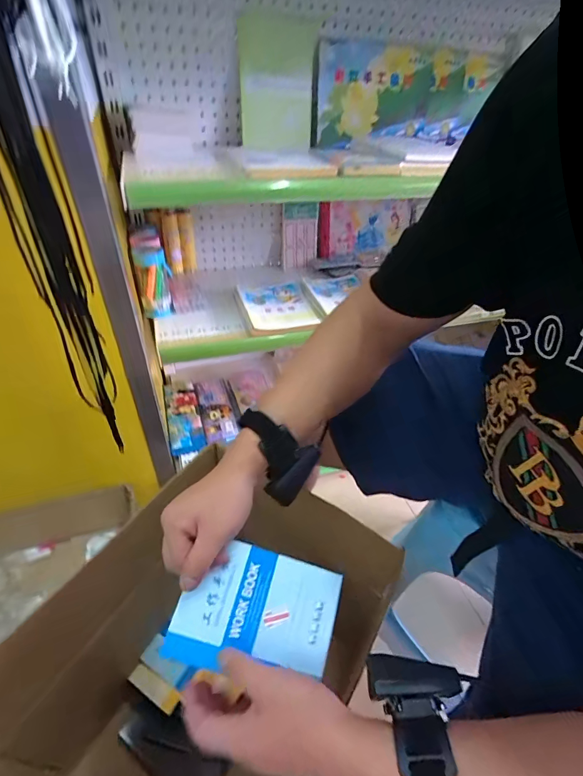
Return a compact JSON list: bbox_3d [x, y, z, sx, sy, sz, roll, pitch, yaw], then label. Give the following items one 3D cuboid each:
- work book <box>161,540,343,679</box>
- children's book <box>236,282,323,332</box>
[{"bbox_3d":[-0.030,0.202,0.345,0.137,0.007,0.099,20,63,-5],"label":"work book"},{"bbox_3d":[-0.028,-0.179,0.813,0.145,0.018,0.170,-8,42,-13],"label":"children's book"}]

